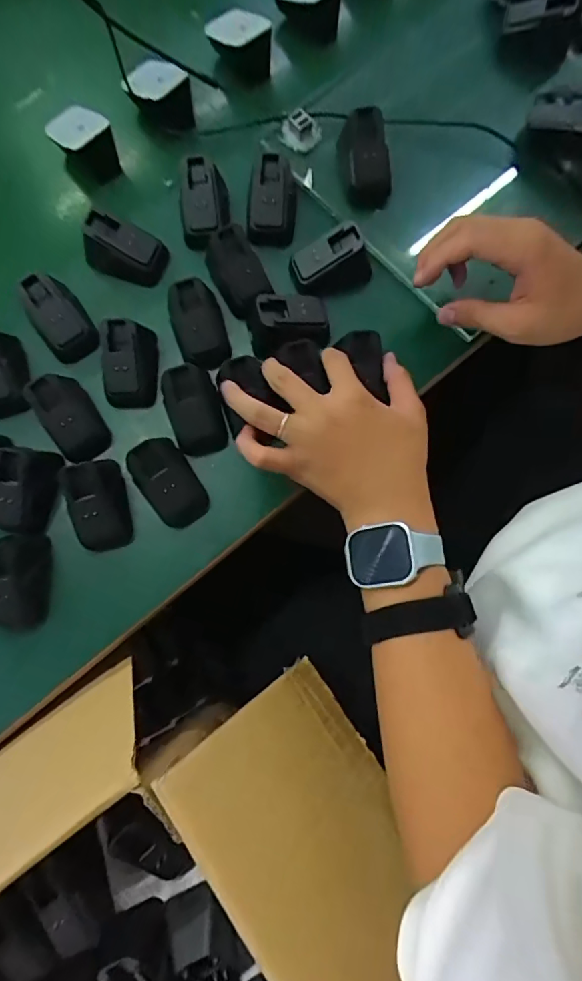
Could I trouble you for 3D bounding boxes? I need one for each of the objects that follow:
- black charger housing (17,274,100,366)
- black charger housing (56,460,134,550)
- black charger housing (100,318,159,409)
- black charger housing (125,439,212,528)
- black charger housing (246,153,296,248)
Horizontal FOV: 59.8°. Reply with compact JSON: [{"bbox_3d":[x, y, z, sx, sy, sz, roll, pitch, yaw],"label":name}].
[{"bbox_3d":[-0.199,-0.147,0.431,0.045,0.037,0.067,-33,78,-6],"label":"black charger housing"},{"bbox_3d":[-0.153,0.008,0.400,0.041,0.035,0.072,-14,77,-1],"label":"black charger housing"},{"bbox_3d":[-0.137,-0.112,0.428,0.040,0.035,0.069,-3,77,1],"label":"black charger housing"},{"bbox_3d":[-0.098,-0.008,0.404,0.042,0.036,0.068,-37,79,-6],"label":"black charger housing"},{"bbox_3d":[-0.018,-0.261,0.453,0.042,0.029,0.070,1,77,2],"label":"black charger housing"}]

